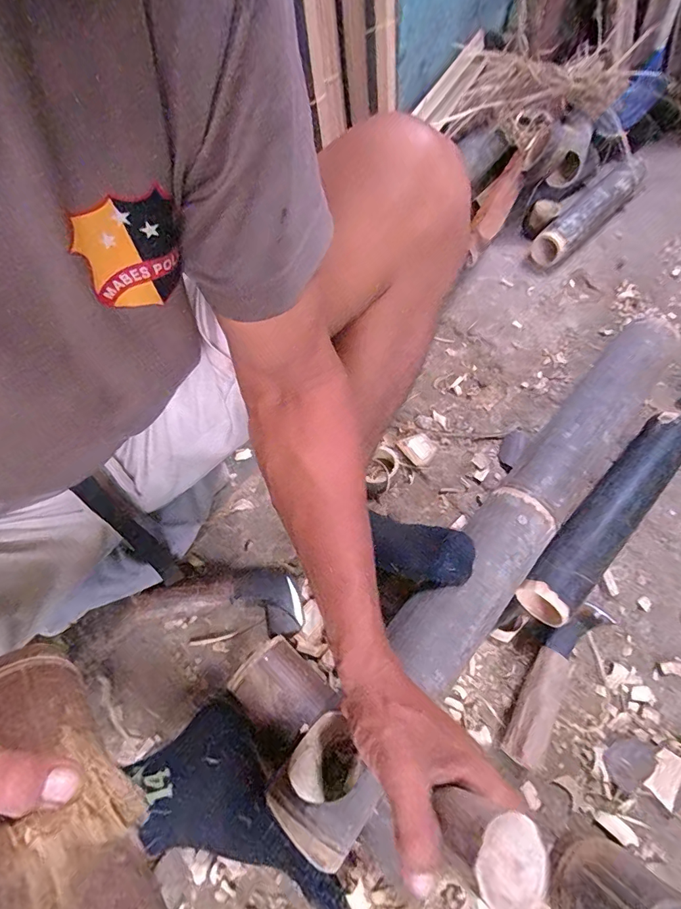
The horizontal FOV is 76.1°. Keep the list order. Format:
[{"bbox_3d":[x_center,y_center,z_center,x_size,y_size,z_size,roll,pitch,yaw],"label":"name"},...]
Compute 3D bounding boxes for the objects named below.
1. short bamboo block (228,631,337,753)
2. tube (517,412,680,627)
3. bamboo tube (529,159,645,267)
[{"bbox_3d":[-0.066,0.271,0.501,0.102,0.056,0.076,39,69,18],"label":"short bamboo block"},{"bbox_3d":[0.372,0.076,0.600,0.376,0.075,0.074,-39,68,-18],"label":"tube"},{"bbox_3d":[0.556,-0.540,0.963,0.085,0.083,0.421,40,69,20],"label":"bamboo tube"}]

